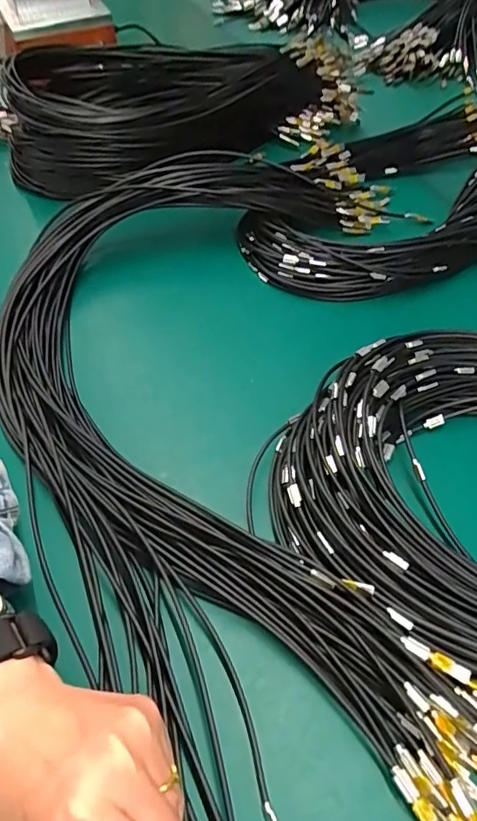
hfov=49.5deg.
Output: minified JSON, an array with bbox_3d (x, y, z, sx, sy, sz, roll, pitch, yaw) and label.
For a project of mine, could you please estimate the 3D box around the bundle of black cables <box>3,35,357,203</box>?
[{"bbox_3d":[-0.089,-0.429,0.721,0.464,0.104,0.224,-26,57,-16],"label":"bundle of black cables"}]

